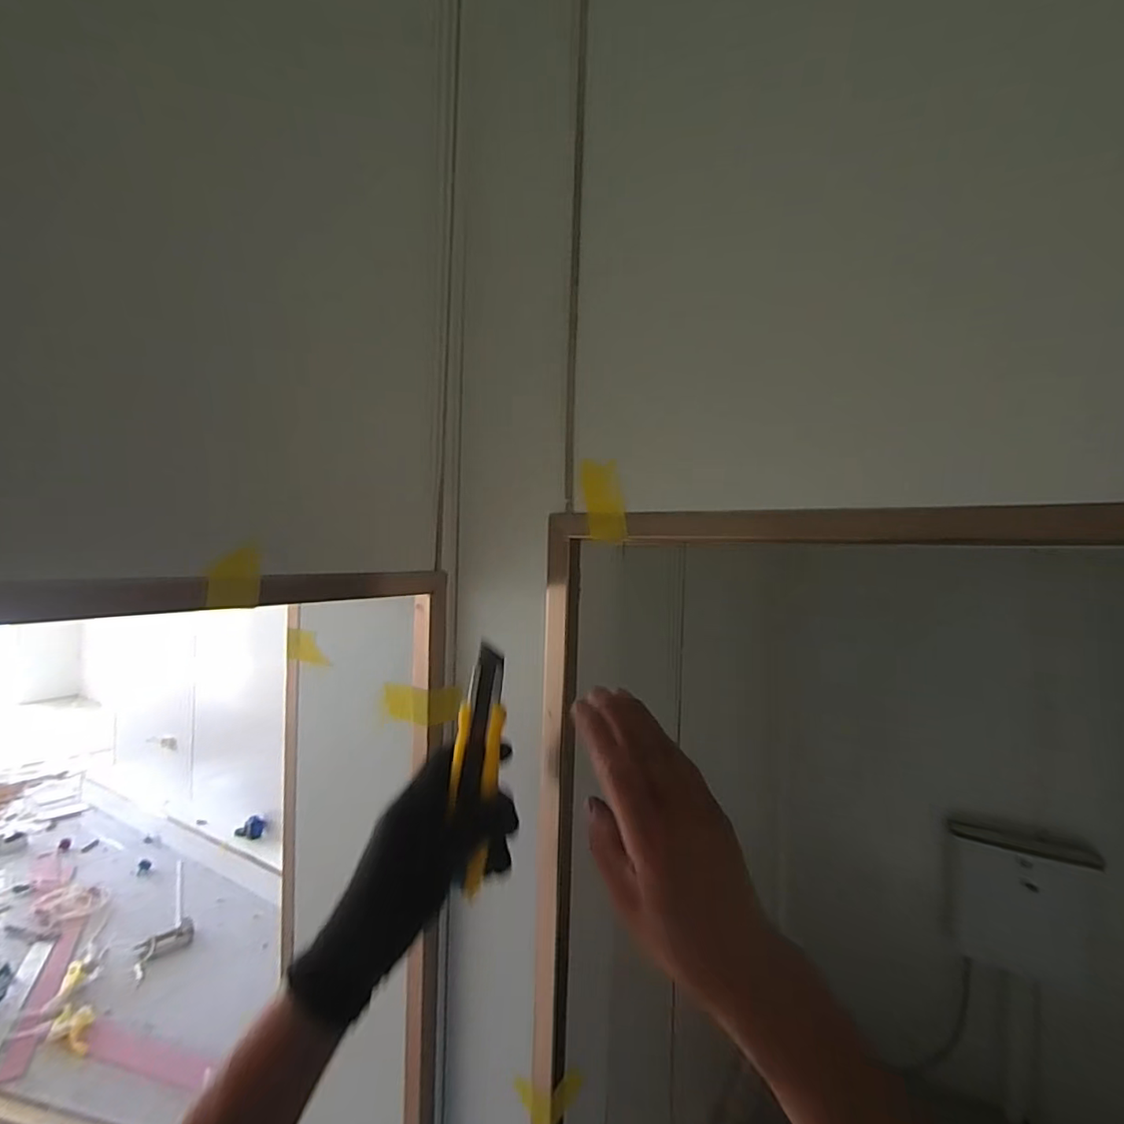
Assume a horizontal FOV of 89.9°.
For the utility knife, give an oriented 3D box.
[{"bbox_3d":[-0.055,0.131,0.359,0.028,0.153,0.011,6,-8,0],"label":"utility knife"}]

